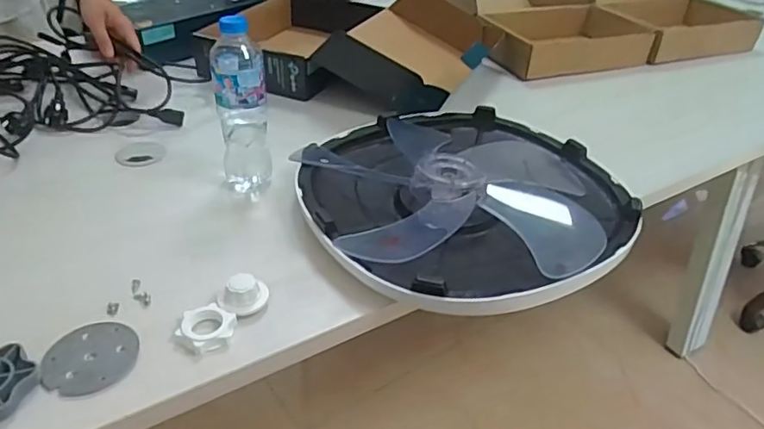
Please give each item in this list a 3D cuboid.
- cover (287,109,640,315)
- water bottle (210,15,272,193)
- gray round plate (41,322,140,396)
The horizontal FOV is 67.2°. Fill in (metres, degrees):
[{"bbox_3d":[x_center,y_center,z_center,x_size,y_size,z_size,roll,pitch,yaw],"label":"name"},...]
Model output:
[{"bbox_3d":[0.099,-0.033,0.722,0.382,0.074,0.378,-13,39,-21],"label":"cover"},{"bbox_3d":[-0.178,-0.133,0.726,0.063,0.212,0.060,-4,36,-11],"label":"water bottle"},{"bbox_3d":[-0.266,0.130,0.528,0.074,0.007,0.078,2,36,-2],"label":"gray round plate"}]

